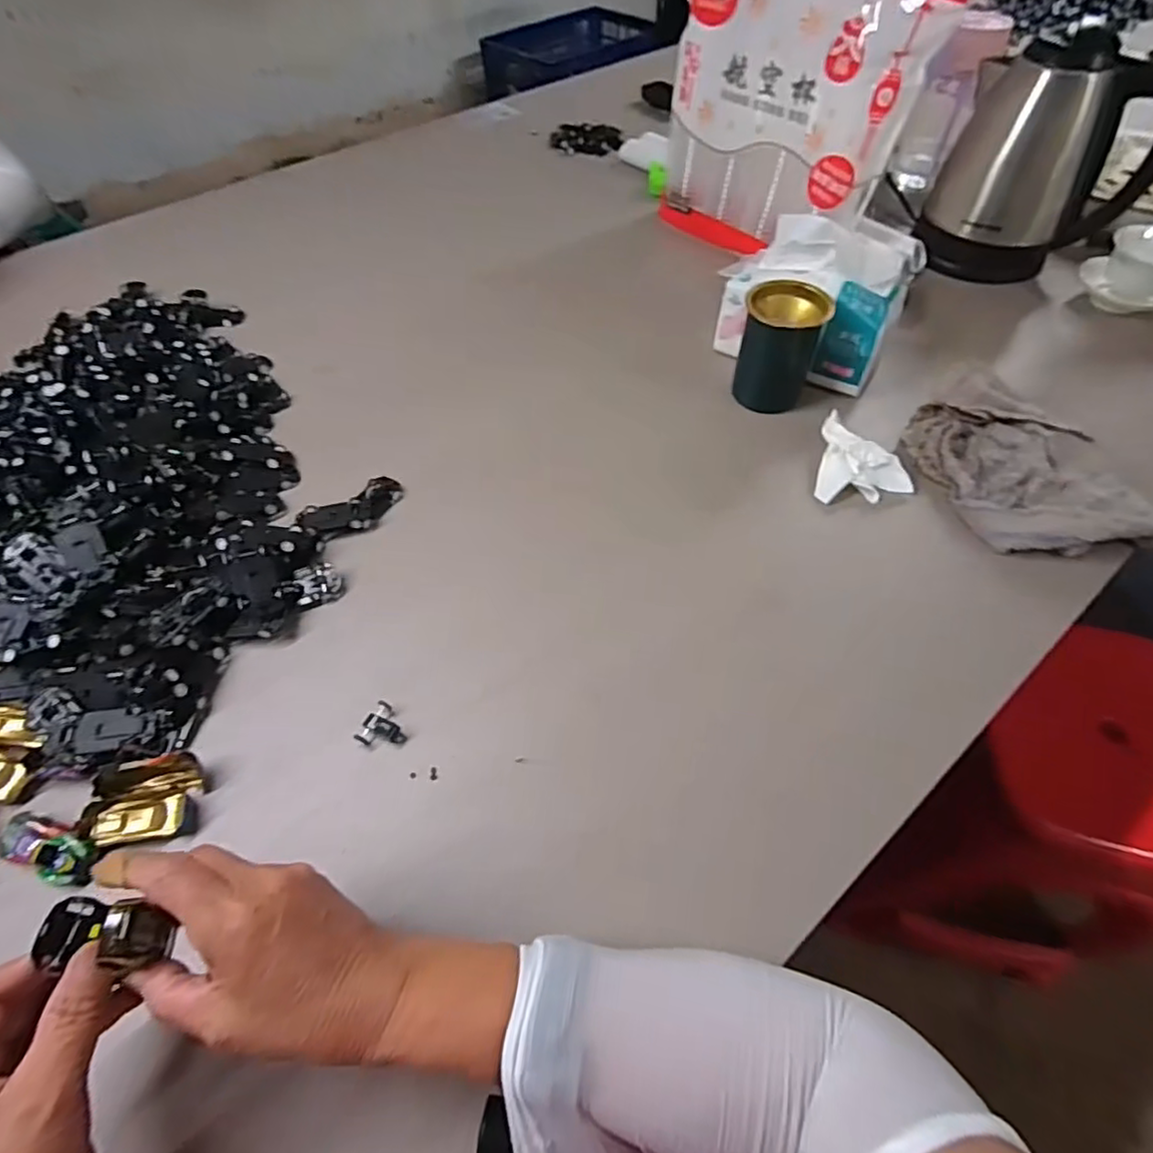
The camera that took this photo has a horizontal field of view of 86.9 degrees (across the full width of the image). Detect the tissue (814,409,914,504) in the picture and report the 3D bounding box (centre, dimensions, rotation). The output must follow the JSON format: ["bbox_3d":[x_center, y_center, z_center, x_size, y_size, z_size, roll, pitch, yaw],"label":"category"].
[{"bbox_3d":[0.263,-0.101,0.556,0.079,0.033,0.083,11,57,8],"label":"tissue"}]

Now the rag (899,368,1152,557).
[{"bbox_3d":[0.398,-0.079,0.524,0.145,0.054,0.246,-38,64,-22],"label":"rag"}]

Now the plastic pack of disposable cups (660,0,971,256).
[{"bbox_3d":[0.225,-0.531,0.707,0.314,0.274,0.069,39,65,23],"label":"plastic pack of disposable cups"}]

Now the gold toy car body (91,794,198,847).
[{"bbox_3d":[-0.283,0.160,0.403,0.061,0.013,0.029,-8,57,-4],"label":"gold toy car body"}]

